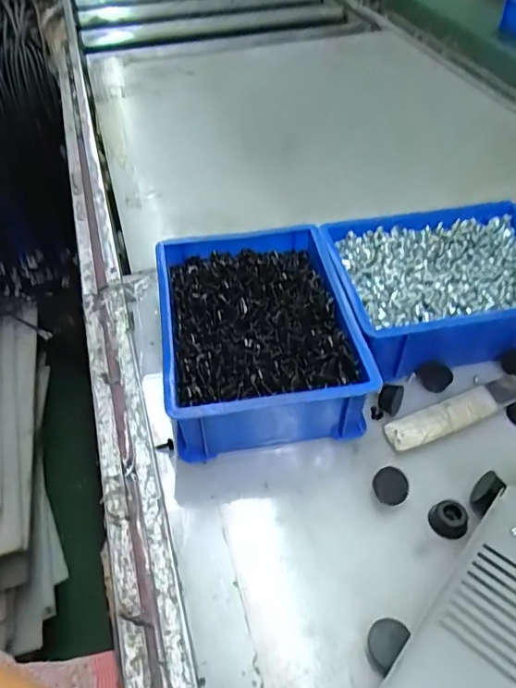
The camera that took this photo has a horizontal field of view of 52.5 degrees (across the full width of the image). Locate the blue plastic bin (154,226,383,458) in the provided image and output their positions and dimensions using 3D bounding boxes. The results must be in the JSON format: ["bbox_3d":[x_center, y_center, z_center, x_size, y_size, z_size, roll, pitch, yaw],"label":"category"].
[{"bbox_3d":[-0.002,-0.009,0.426,0.145,0.064,0.196,-9,47,-5],"label":"blue plastic bin"}]

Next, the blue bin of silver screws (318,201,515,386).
[{"bbox_3d":[0.160,-0.051,0.457,0.190,0.061,0.141,-10,47,-7],"label":"blue bin of silver screws"}]

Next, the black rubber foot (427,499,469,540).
[{"bbox_3d":[0.125,0.114,0.343,0.022,0.010,0.023,-1,47,1],"label":"black rubber foot"}]

